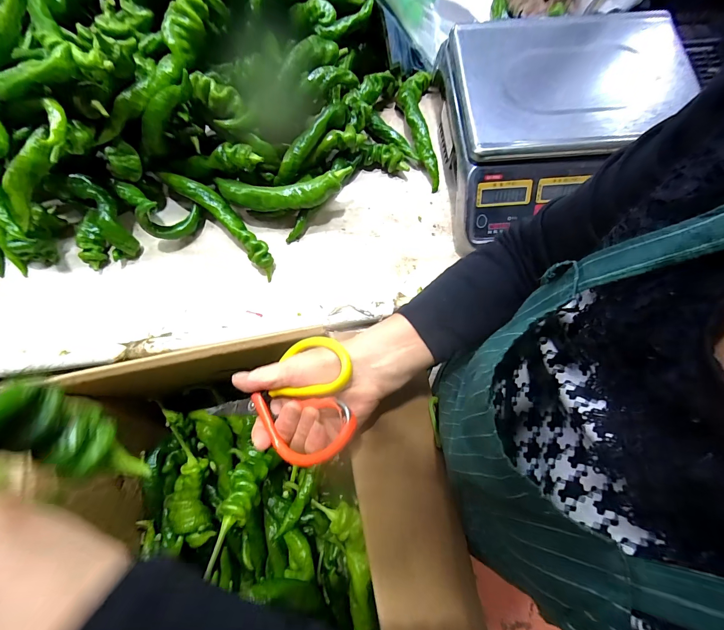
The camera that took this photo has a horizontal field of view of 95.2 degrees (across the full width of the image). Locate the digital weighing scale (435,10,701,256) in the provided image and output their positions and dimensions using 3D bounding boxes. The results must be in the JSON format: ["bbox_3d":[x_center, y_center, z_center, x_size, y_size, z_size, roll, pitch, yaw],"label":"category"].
[{"bbox_3d":[0.284,-0.273,0.494,0.321,0.123,0.301,-7,74,-3],"label":"digital weighing scale"}]

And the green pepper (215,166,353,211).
[{"bbox_3d":[-0.114,-0.182,0.476,0.189,0.033,0.047,-2,74,-2],"label":"green pepper"}]

